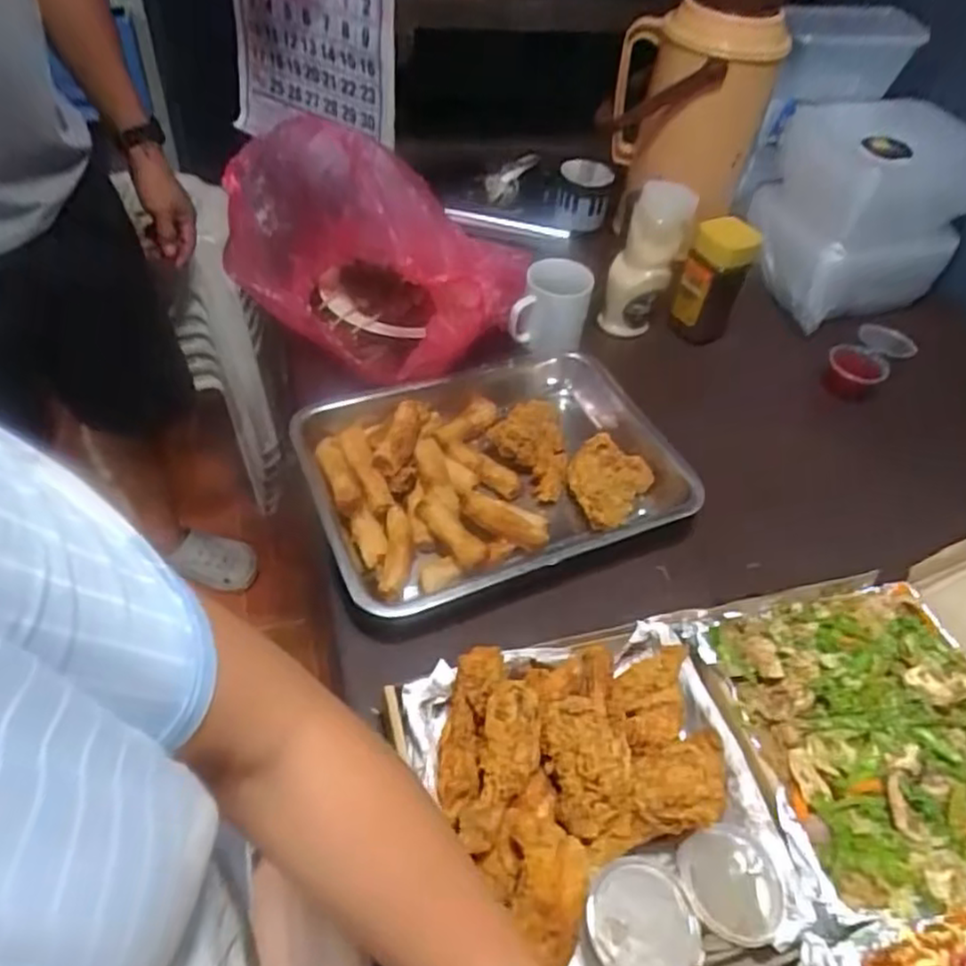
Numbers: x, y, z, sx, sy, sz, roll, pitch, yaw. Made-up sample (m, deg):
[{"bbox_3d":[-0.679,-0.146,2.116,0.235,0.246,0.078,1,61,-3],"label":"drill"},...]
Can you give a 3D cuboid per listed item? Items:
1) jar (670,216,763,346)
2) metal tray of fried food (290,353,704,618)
[{"bbox_3d":[0.285,-0.247,0.884,0.072,0.141,0.070,3,48,-3],"label":"jar"},{"bbox_3d":[0.020,-0.014,0.709,0.368,0.071,0.265,-15,51,-19],"label":"metal tray of fried food"}]

